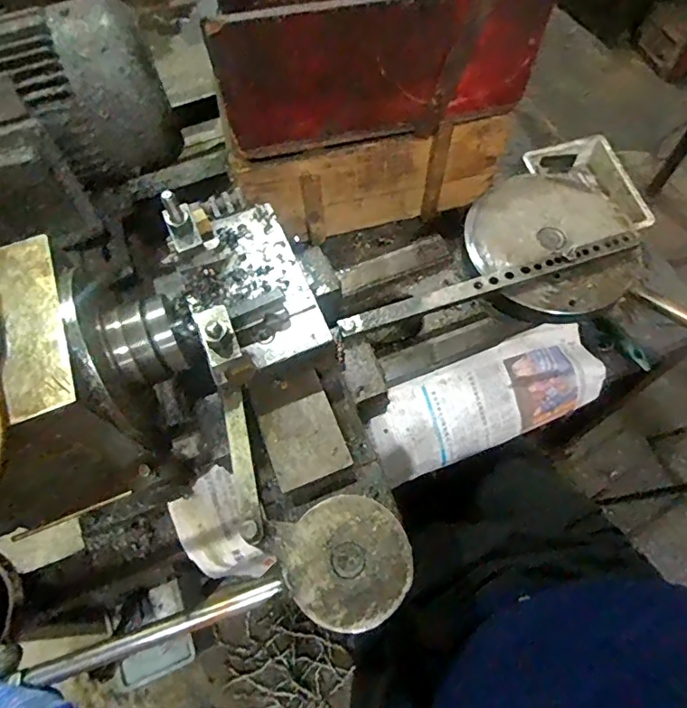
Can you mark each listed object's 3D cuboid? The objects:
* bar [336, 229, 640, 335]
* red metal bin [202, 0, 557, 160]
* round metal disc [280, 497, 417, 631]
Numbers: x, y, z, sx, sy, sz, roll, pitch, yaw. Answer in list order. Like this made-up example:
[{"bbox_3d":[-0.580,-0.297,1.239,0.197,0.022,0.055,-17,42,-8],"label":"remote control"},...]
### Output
[{"bbox_3d":[0.157,-0.078,0.535,0.337,0.016,0.024,-17,64,-5],"label":"bar"},{"bbox_3d":[0.028,-0.400,0.591,0.359,0.153,0.242,-11,63,-2],"label":"red metal bin"},{"bbox_3d":[0.004,0.166,0.409,0.097,0.016,0.094,-1,63,2],"label":"round metal disc"}]

